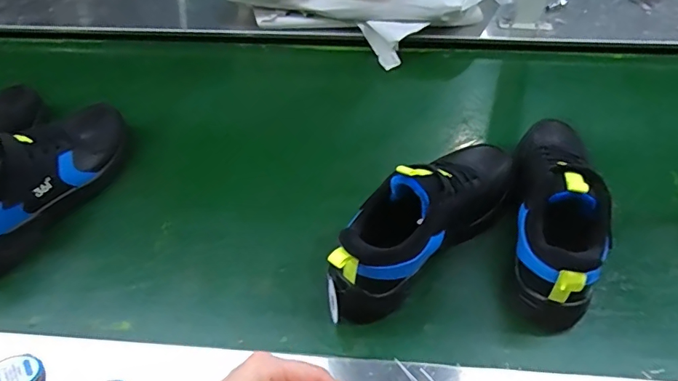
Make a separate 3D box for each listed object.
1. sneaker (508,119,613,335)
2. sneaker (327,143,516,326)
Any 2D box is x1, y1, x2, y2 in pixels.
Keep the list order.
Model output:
[{"bbox_3d":[0.254,0.012,0.549,0.087,0.138,0.273,13,49,10],"label":"sneaker"},{"bbox_3d":[0.106,0.023,0.540,0.294,0.144,0.090,-36,58,-29],"label":"sneaker"}]

